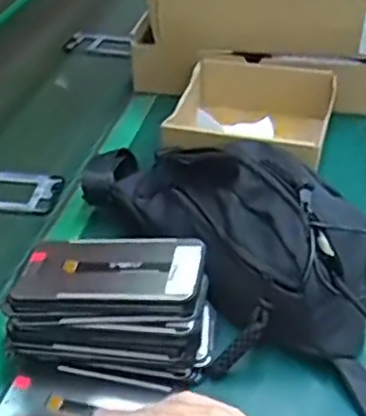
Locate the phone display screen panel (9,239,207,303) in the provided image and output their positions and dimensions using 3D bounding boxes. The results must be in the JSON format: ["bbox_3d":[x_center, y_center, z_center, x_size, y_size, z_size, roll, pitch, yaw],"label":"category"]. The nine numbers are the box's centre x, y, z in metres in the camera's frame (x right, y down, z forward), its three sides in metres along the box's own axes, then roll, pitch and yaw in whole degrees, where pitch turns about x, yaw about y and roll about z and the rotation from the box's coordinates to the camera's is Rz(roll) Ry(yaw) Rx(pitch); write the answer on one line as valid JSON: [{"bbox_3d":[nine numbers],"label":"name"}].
[{"bbox_3d":[-0.064,0.054,0.530,0.156,0.011,0.068,1,41,17],"label":"phone display screen panel"}]

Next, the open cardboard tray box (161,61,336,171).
[{"bbox_3d":[0.087,-0.097,0.802,0.187,0.089,0.202,8,39,11],"label":"open cardboard tray box"}]

